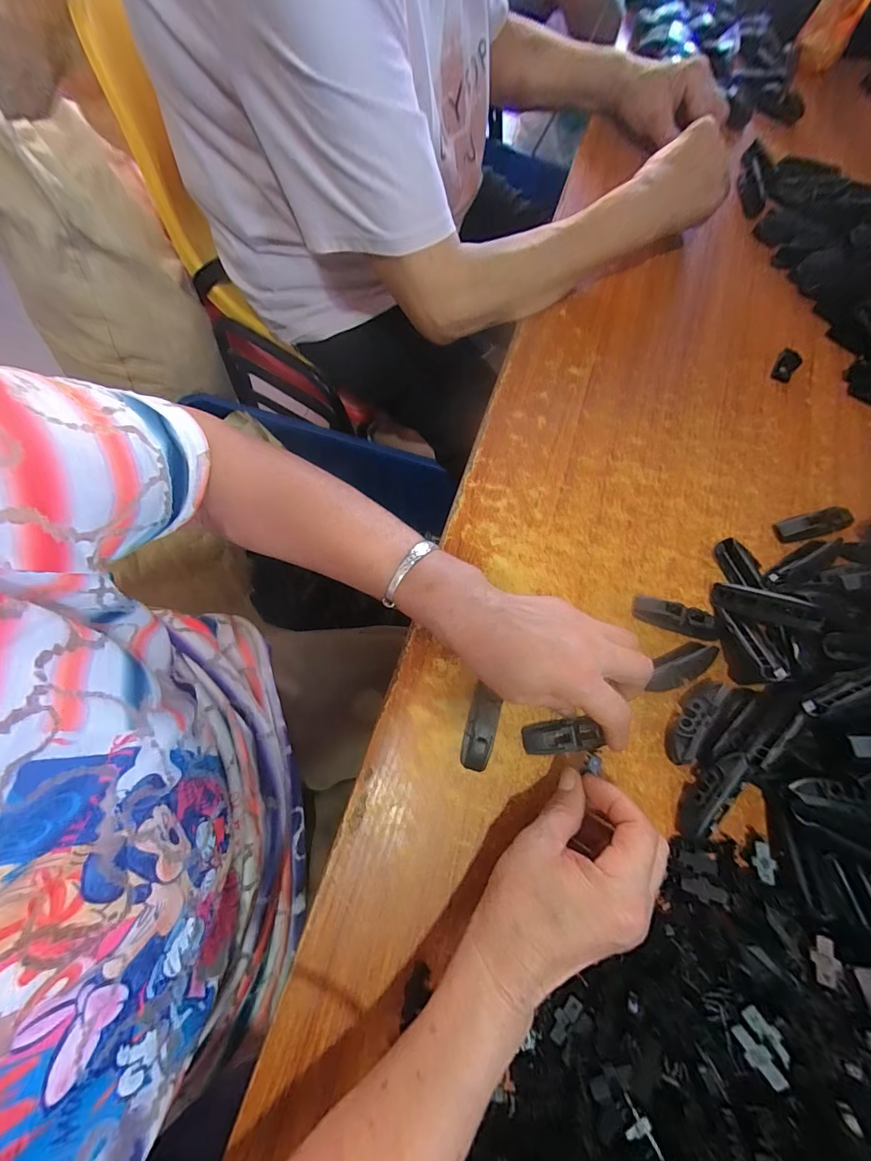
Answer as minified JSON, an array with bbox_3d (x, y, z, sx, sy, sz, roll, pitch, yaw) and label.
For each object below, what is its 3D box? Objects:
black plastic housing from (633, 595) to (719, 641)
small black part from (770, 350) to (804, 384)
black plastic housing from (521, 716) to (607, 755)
[{"bbox_3d":[0.200,0.031,0.344,0.069,0.018,0.019,15,72,3],"label":"black plastic housing"},{"bbox_3d":[0.367,-0.224,0.437,0.022,0.009,0.035,35,74,9],"label":"small black part"},{"bbox_3d":[0.095,0.118,0.315,0.057,0.019,0.023,-6,73,5],"label":"black plastic housing"}]

